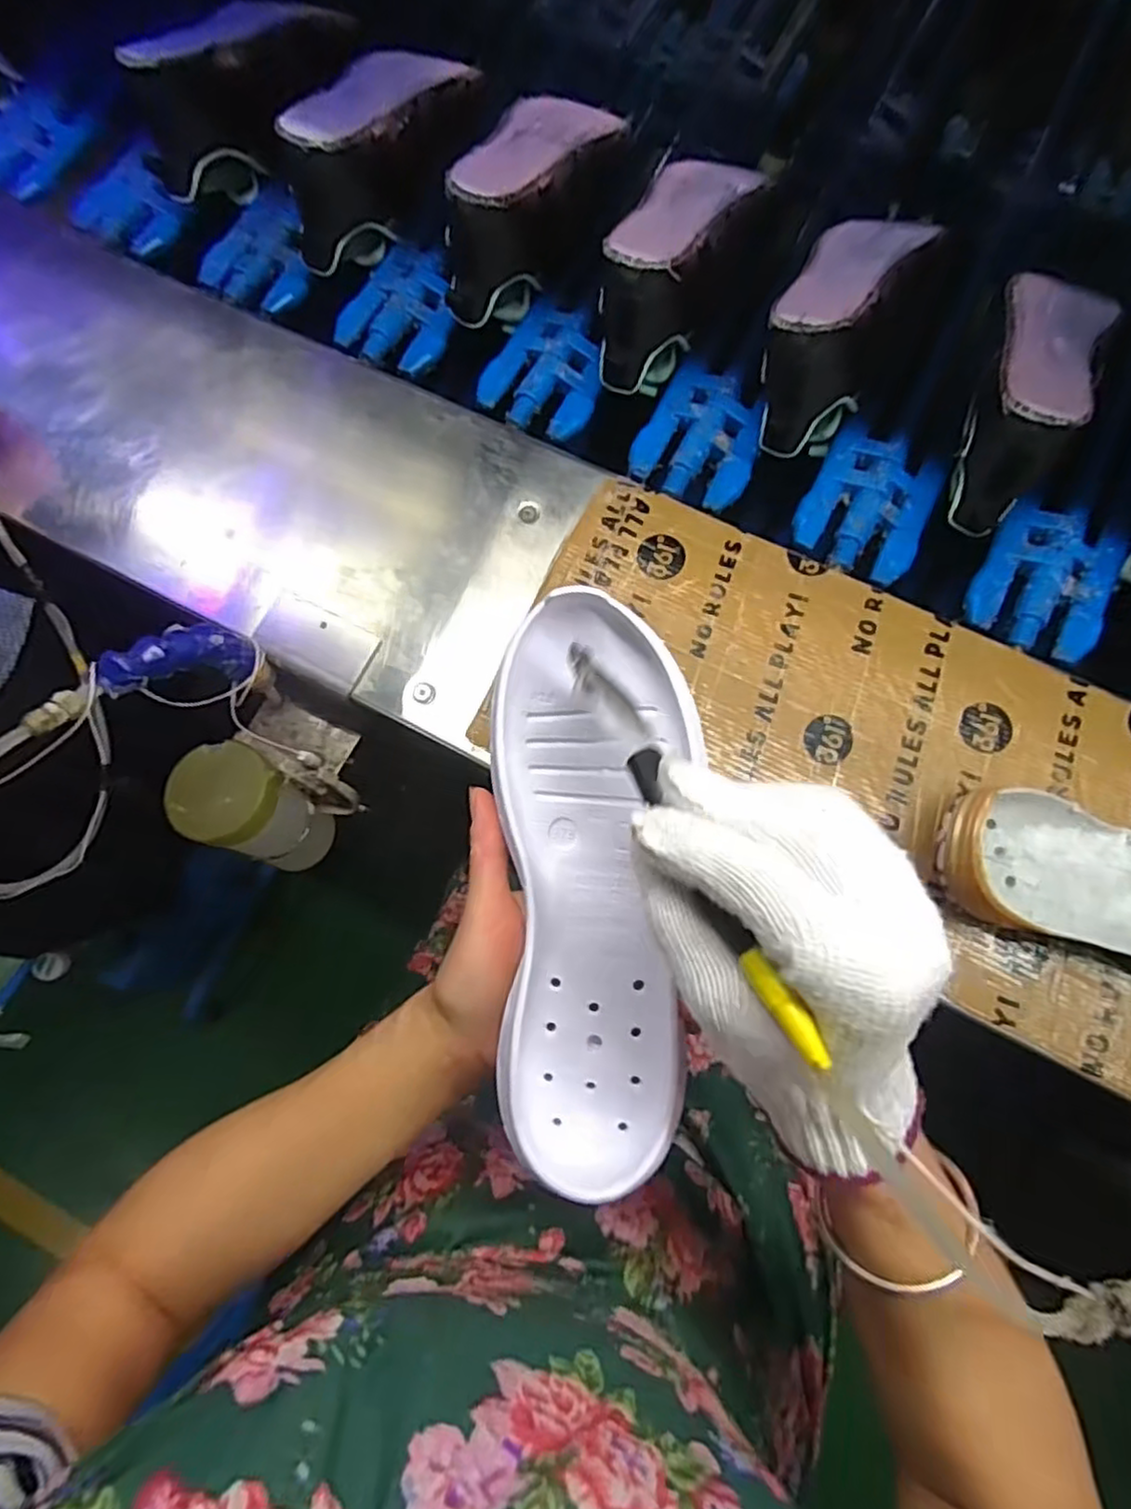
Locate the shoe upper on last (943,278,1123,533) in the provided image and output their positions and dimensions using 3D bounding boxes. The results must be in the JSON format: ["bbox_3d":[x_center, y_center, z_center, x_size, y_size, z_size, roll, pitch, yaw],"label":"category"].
[{"bbox_3d":[0.324,-0.261,0.500,0.074,0.099,0.208,25,80,8],"label":"shoe upper on last"}]

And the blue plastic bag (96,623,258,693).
[{"bbox_3d":[-0.230,-0.055,0.426,0.022,0.108,0.037,30,108,9],"label":"blue plastic bag"}]

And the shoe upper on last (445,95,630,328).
[{"bbox_3d":[-0.025,-0.438,0.553,0.082,0.103,0.220,20,80,8],"label":"shoe upper on last"}]

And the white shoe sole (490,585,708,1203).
[{"bbox_3d":[0.012,0.056,0.300,0.083,0.050,0.241,-1,91,2],"label":"white shoe sole"}]

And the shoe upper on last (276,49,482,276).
[{"bbox_3d":[-0.148,-0.497,0.567,0.085,0.085,0.211,17,79,7],"label":"shoe upper on last"}]

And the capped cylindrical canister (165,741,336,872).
[{"bbox_3d":[-0.238,0.041,0.545,0.076,0.121,0.069,24,80,8],"label":"capped cylindrical canister"}]

